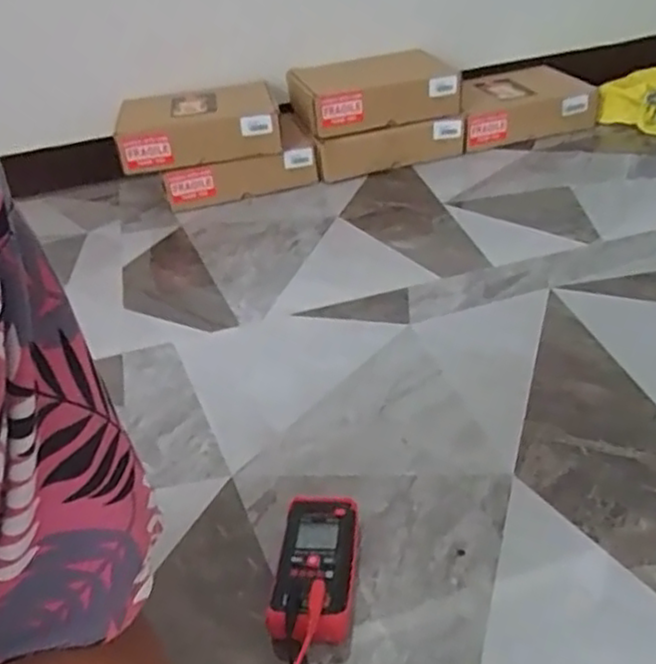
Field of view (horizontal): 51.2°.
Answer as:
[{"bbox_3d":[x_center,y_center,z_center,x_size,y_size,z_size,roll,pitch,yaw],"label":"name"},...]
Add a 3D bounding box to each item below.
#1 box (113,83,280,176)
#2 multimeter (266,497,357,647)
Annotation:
[{"bbox_3d":[-0.218,-0.345,1.151,0.261,0.087,0.150,-12,35,-7],"label":"box"},{"bbox_3d":[-0.009,0.183,0.536,0.059,0.029,0.124,1,34,8],"label":"multimeter"}]

